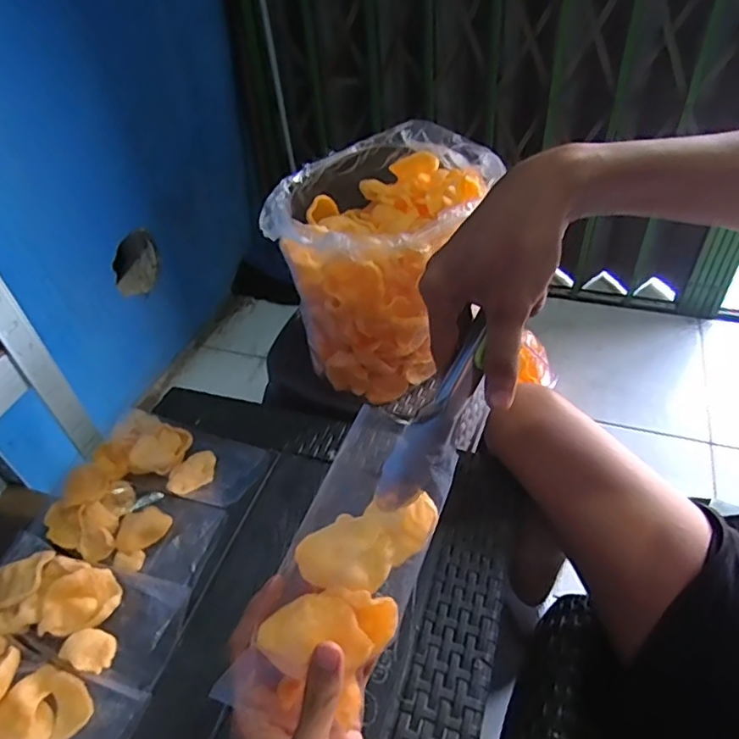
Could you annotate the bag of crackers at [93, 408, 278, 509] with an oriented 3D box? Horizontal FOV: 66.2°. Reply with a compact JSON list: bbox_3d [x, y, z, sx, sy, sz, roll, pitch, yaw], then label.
[{"bbox_3d":[-0.202,0.092,0.604,0.183,0.027,0.083,12,47,17],"label":"bag of crackers"}]

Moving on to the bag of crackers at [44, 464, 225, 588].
[{"bbox_3d":[-0.234,0.152,0.556,0.174,0.031,0.083,13,48,18],"label":"bag of crackers"}]

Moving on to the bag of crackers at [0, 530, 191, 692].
[{"bbox_3d":[-0.254,0.209,0.498,0.179,0.033,0.082,10,47,15],"label":"bag of crackers"}]

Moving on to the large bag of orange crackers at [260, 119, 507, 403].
[{"bbox_3d":[0.017,-0.126,0.645,0.224,0.207,0.195,-35,52,-27],"label":"large bag of orange crackers"}]

